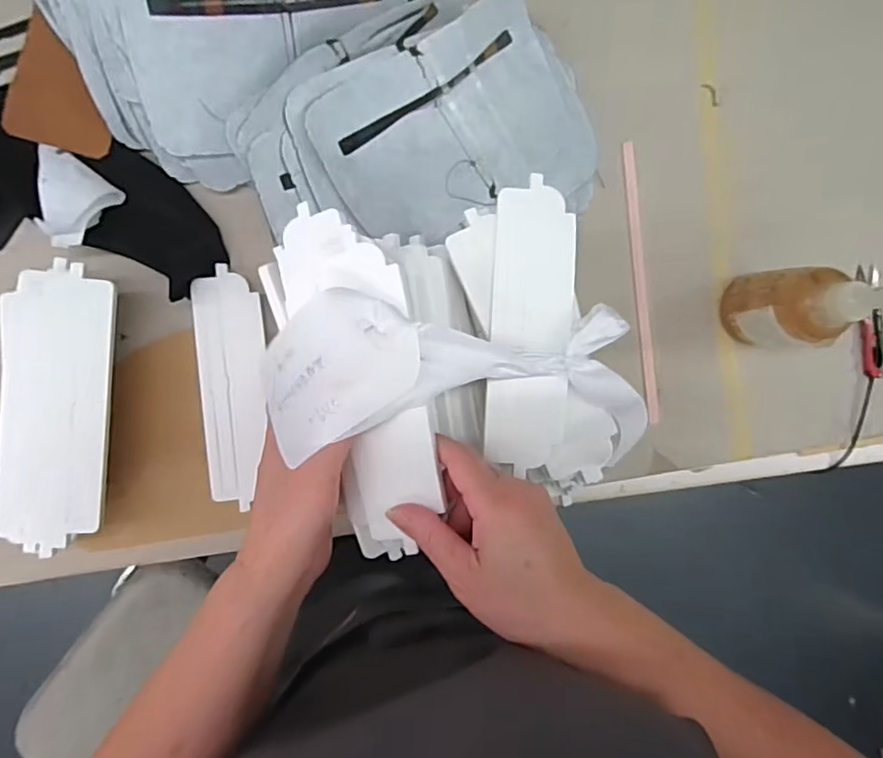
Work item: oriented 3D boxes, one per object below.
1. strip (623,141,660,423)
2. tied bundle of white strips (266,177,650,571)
[{"bbox_3d":[0.178,-0.083,0.520,0.009,0.010,0.246,-7,96,-7],"label":"strip"},{"bbox_3d":[0.007,-0.007,0.364,0.220,0.068,0.211,-12,96,-6],"label":"tied bundle of white strips"}]

